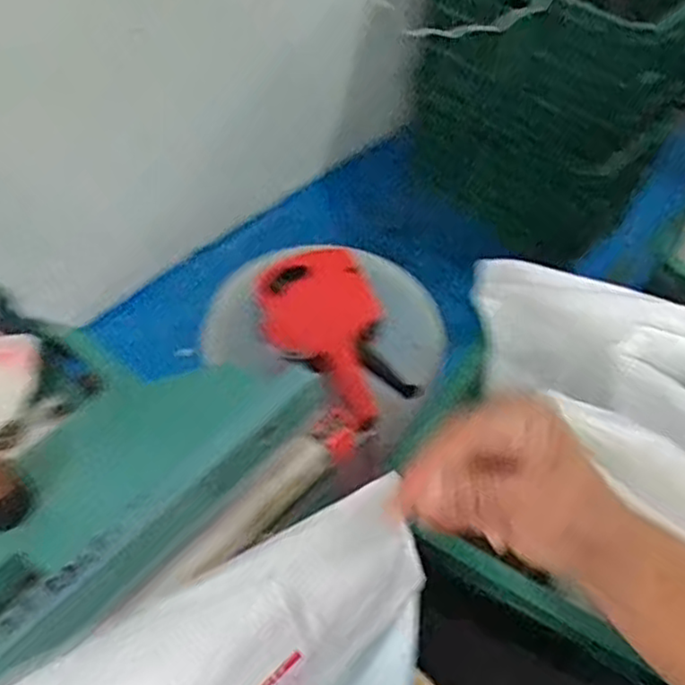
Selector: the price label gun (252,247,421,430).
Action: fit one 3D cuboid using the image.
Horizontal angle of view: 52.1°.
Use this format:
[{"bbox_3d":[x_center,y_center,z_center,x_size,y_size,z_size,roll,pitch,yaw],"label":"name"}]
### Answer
[{"bbox_3d":[-0.012,-0.012,0.745,0.134,0.049,0.221,-21,54,-18],"label":"price label gun"}]

